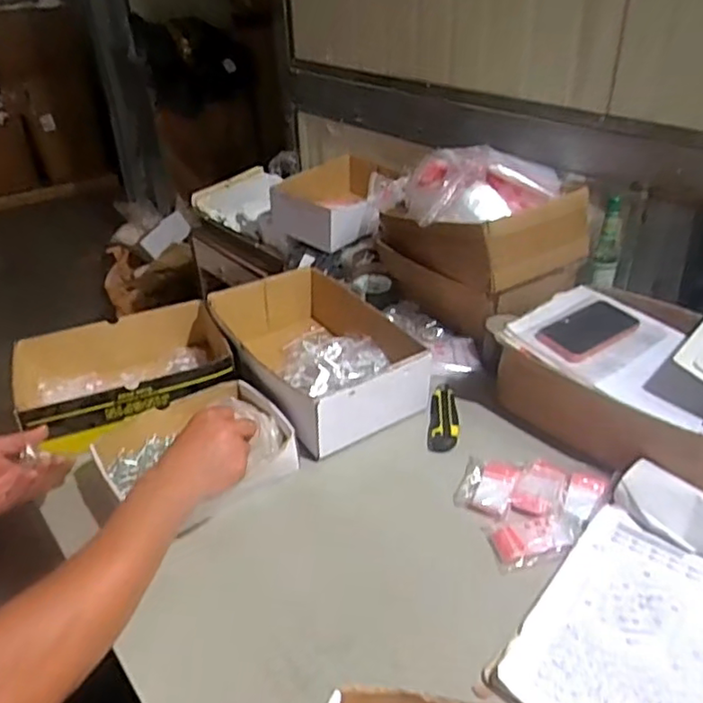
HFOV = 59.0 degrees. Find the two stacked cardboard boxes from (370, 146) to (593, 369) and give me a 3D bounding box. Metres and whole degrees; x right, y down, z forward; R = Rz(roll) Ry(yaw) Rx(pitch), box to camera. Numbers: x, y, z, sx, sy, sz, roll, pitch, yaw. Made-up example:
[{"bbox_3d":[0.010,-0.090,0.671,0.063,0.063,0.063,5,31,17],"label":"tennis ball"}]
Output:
[{"bbox_3d":[0.237,-0.215,1.122,0.266,0.241,0.299,-22,38,-27],"label":"two stacked cardboard boxes"}]

